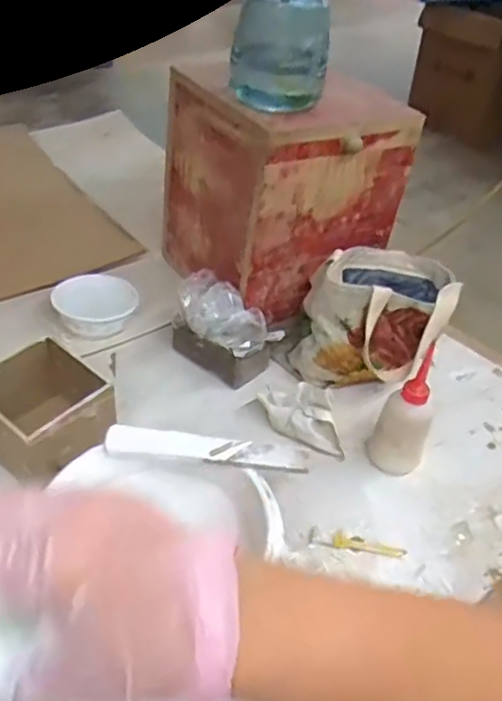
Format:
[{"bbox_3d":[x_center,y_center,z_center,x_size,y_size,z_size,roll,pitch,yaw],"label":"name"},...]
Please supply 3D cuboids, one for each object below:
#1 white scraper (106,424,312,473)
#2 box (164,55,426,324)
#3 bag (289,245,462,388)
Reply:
[{"bbox_3d":[-0.044,0.097,0.641,0.198,0.009,0.031,7,40,0],"label":"white scraper"},{"bbox_3d":[0.048,-0.241,0.936,0.256,0.272,0.247,-18,47,-26],"label":"box"},{"bbox_3d":[0.170,-0.048,0.876,0.179,0.151,0.190,20,43,14],"label":"bag"}]

